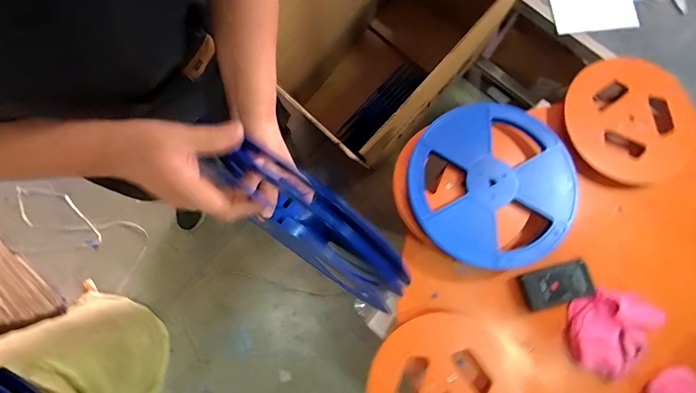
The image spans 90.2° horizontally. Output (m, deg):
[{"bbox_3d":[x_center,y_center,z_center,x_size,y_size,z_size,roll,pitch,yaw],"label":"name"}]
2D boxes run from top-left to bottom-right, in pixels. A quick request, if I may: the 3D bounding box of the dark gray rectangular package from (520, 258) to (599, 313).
[{"bbox_3d":[0.406,0.171,0.673,0.131,0.017,0.070,-16,79,-3],"label":"dark gray rectangular package"}]

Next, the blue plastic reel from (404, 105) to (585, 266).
[{"bbox_3d":[0.282,-0.023,0.694,0.328,0.040,0.326,-37,81,-7],"label":"blue plastic reel"}]

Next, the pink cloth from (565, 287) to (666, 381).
[{"bbox_3d":[0.498,0.259,0.657,0.147,0.048,0.152,6,79,2],"label":"pink cloth"}]

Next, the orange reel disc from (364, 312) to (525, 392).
[{"bbox_3d":[0.180,0.359,0.626,0.265,0.051,0.269,0,79,1],"label":"orange reel disc"}]

